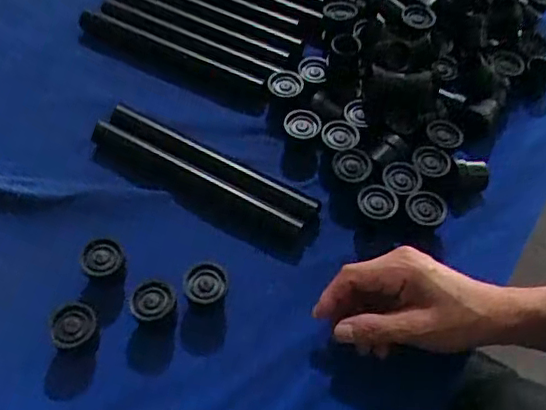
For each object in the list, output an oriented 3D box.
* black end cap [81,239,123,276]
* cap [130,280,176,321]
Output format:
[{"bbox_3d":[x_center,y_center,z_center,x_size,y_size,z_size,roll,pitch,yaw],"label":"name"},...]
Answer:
[{"bbox_3d":[-0.138,0.043,0.471,0.031,0.017,0.028,-24,61,-19],"label":"black end cap"},{"bbox_3d":[-0.093,0.074,0.453,0.033,0.014,0.028,-1,57,-5],"label":"cap"}]

